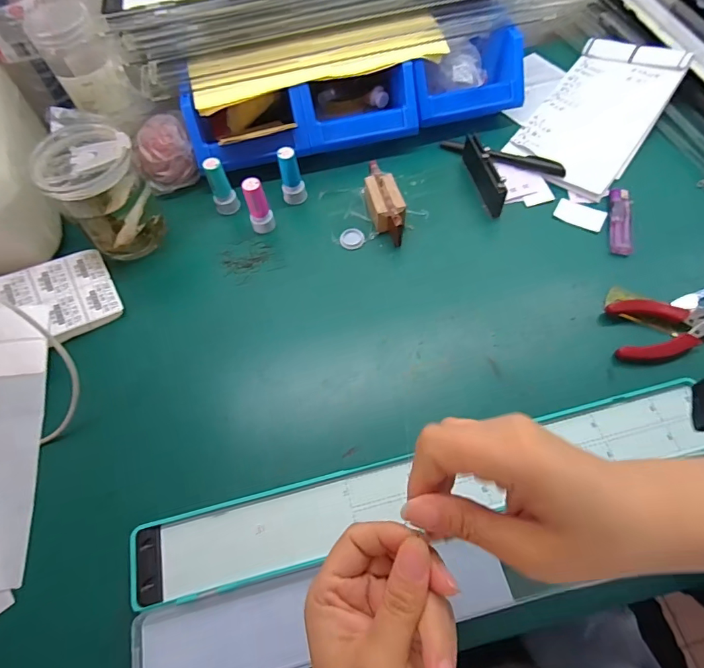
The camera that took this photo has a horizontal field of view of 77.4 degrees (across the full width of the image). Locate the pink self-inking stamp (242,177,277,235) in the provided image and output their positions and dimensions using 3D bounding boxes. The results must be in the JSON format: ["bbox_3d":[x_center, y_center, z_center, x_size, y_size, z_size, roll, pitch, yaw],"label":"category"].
[{"bbox_3d":[-0.094,-0.127,0.441,0.024,0.060,0.018,-15,63,-4],"label":"pink self-inking stamp"}]

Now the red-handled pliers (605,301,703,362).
[{"bbox_3d":[0.285,-0.001,0.374,0.120,0.010,0.052,2,63,4],"label":"red-handled pliers"}]

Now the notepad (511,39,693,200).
[{"bbox_3d":[0.269,-0.245,0.488,0.116,0.019,0.206,33,77,24],"label":"notepad"}]

